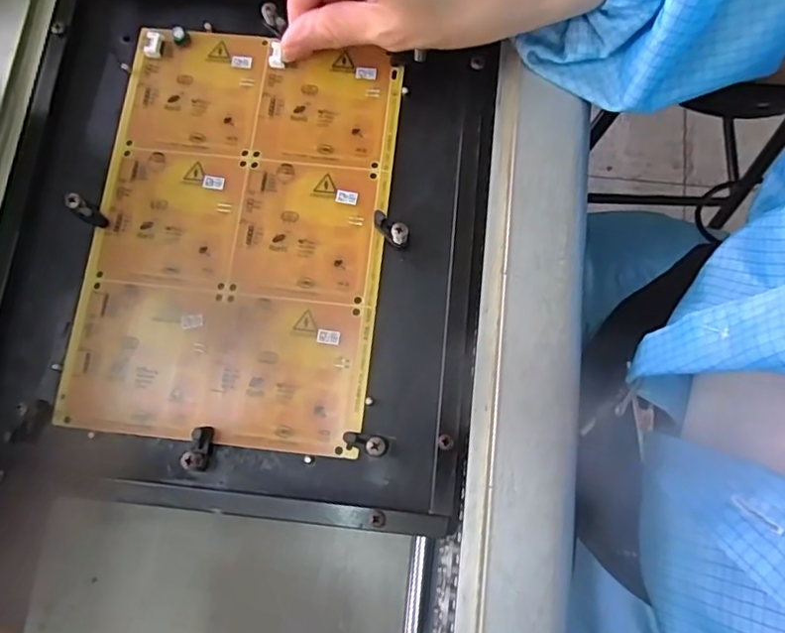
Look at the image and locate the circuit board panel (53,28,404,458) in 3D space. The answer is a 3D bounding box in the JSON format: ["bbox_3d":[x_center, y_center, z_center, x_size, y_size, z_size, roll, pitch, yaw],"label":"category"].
[{"bbox_3d":[-0.075,-0.045,0.293,0.141,0.004,0.202,6,78,3],"label":"circuit board panel"}]

